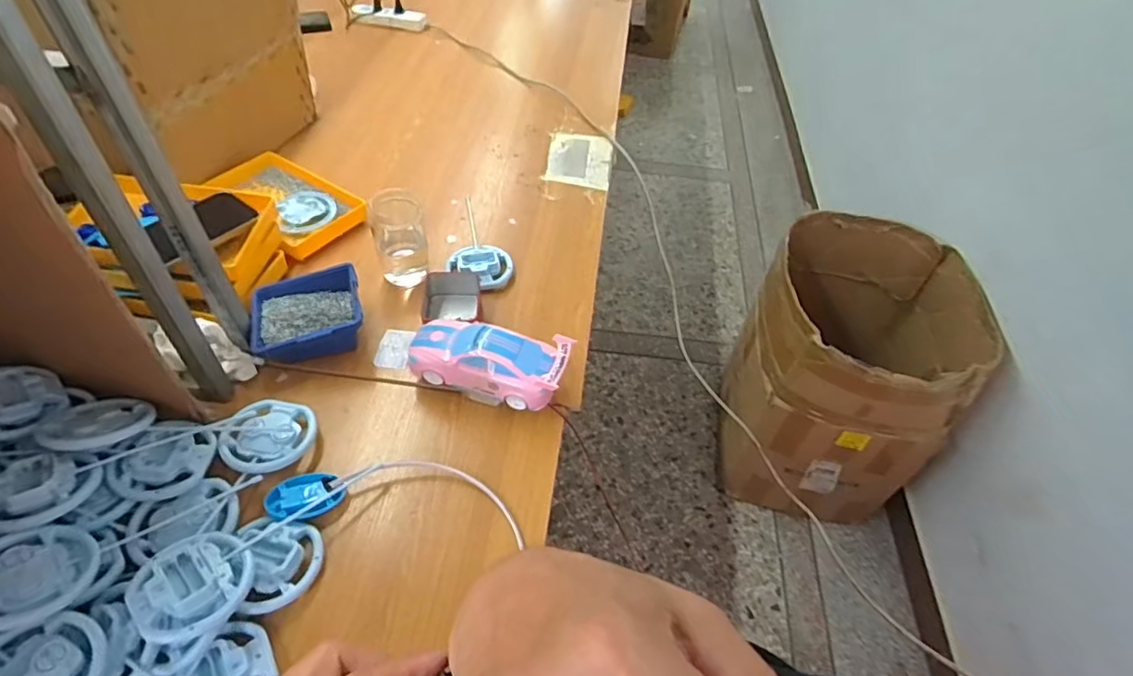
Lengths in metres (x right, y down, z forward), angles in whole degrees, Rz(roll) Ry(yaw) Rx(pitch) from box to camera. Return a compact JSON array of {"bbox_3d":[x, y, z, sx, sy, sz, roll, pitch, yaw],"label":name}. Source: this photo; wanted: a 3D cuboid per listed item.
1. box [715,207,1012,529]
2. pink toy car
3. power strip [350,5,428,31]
[{"bbox_3d":[0.618,0.085,1.392,0.438,0.632,0.437,19,50,11],"label":"box"},{"bbox_3d":[-0.098,0.024,0.751,0.197,0.066,0.082,16,50,8],"label":"pink toy car"},{"bbox_3d":[-0.441,-0.799,1.468,0.193,0.030,0.043,11,49,4],"label":"power strip"}]

